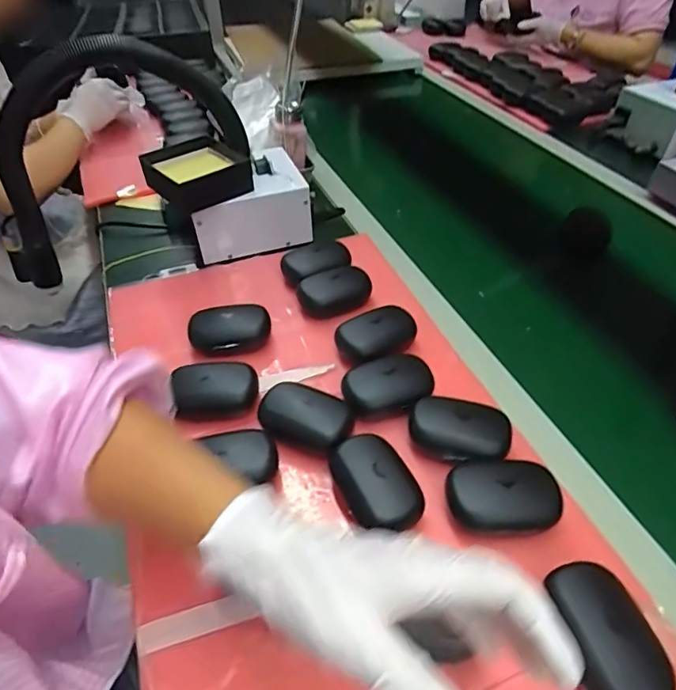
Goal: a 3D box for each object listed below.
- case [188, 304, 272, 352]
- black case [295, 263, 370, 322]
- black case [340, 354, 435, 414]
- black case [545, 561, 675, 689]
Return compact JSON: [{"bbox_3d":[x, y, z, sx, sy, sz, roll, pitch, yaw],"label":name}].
[{"bbox_3d":[-0.117,-0.016,0.551,0.084,0.042,0.055,-15,45,-11],"label":"case"},{"bbox_3d":[-0.002,-0.063,0.596,0.088,0.032,0.057,-11,45,-10],"label":"black case"},{"bbox_3d":[0.048,0.040,0.482,0.085,0.036,0.057,-19,46,-15],"label":"black case"},{"bbox_3d":[0.170,0.187,0.322,0.053,0.034,0.084,-7,44,-3],"label":"black case"}]

